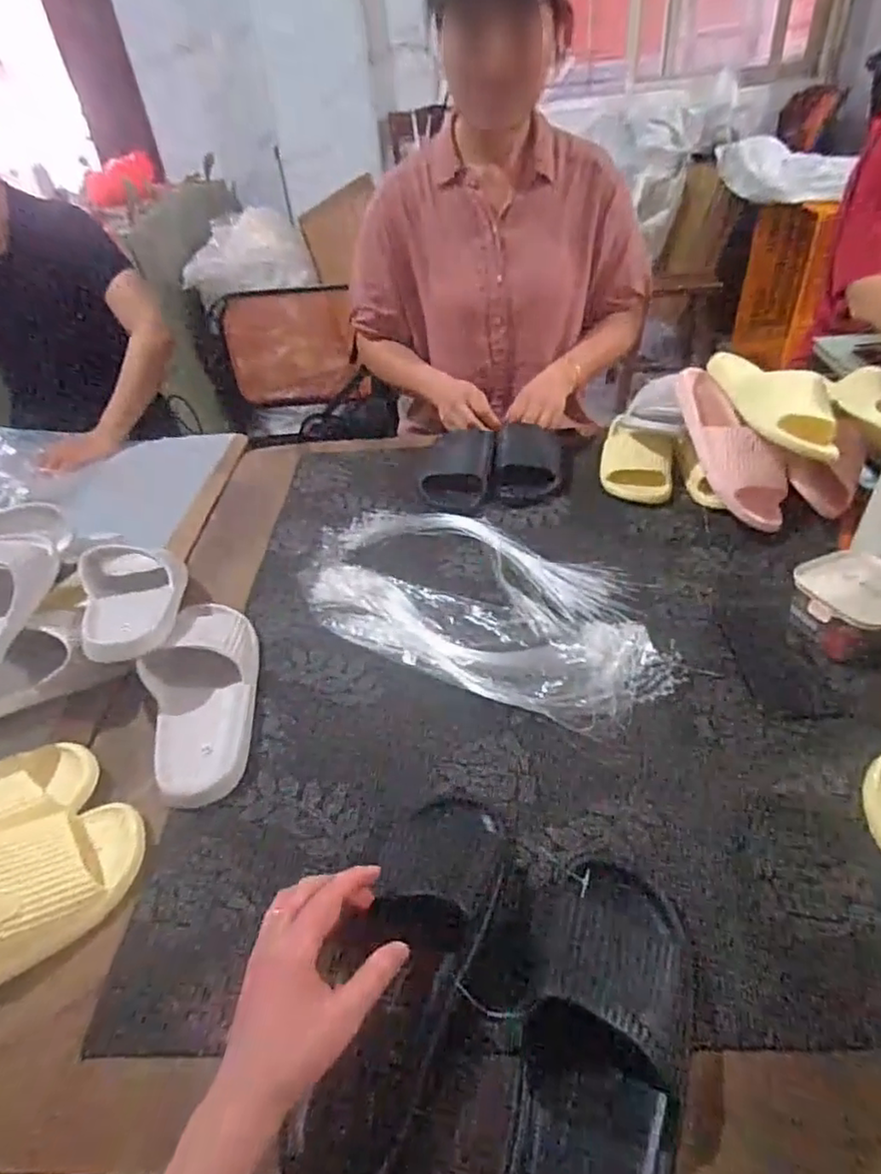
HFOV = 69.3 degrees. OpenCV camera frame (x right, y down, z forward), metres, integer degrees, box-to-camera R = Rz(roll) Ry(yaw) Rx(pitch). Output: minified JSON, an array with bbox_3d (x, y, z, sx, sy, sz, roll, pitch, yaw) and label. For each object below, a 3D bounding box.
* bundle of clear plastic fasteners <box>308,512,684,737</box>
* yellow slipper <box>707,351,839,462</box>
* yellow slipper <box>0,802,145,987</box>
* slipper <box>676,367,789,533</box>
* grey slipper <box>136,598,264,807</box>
[{"bbox_3d":[0.053,0.013,0.789,0.464,0.032,0.257,19,44,26],"label":"bundle of clear plastic fasteners"},{"bbox_3d":[0.454,-0.255,0.865,0.103,0.062,0.240,-9,41,-3],"label":"yellow slipper"},{"bbox_3d":[-0.370,0.262,0.502,0.253,0.058,0.103,-31,45,-29],"label":"yellow slipper"},{"bbox_3d":[0.390,-0.197,0.862,0.084,0.062,0.260,-16,73,-14],"label":"slipper"},{"bbox_3d":[-0.258,0.100,0.689,0.107,0.061,0.273,-8,39,-4],"label":"grey slipper"}]

